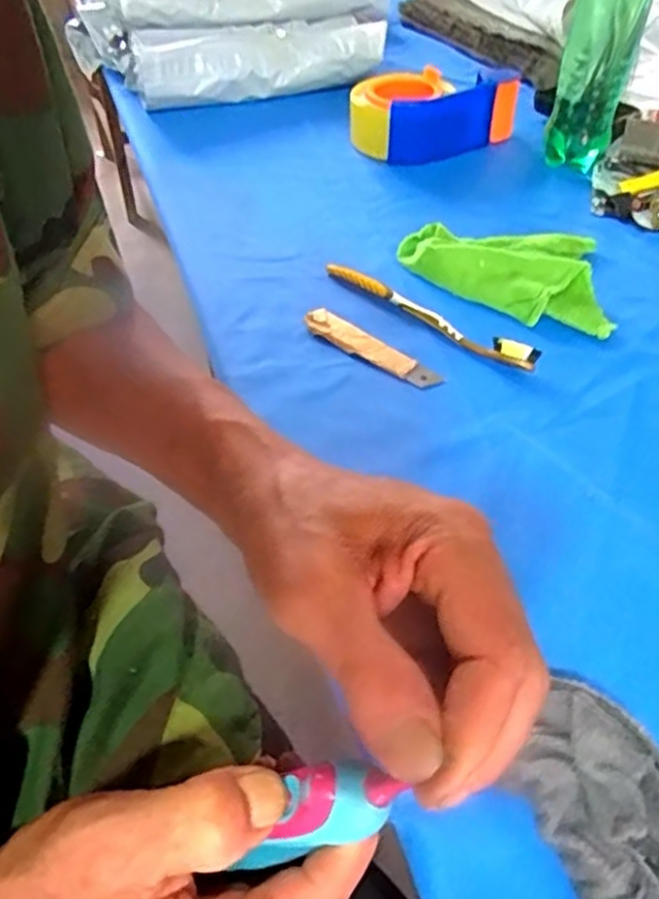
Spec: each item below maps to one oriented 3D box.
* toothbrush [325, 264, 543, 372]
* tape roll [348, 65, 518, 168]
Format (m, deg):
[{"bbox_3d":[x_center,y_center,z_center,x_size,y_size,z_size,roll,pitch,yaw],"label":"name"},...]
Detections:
[{"bbox_3d":[0.070,-0.102,0.514,0.184,0.017,0.014,32,57,26],"label":"toothbrush"},{"bbox_3d":[0.104,-0.337,0.697,0.164,0.055,0.086,-13,50,-10],"label":"tape roll"}]

